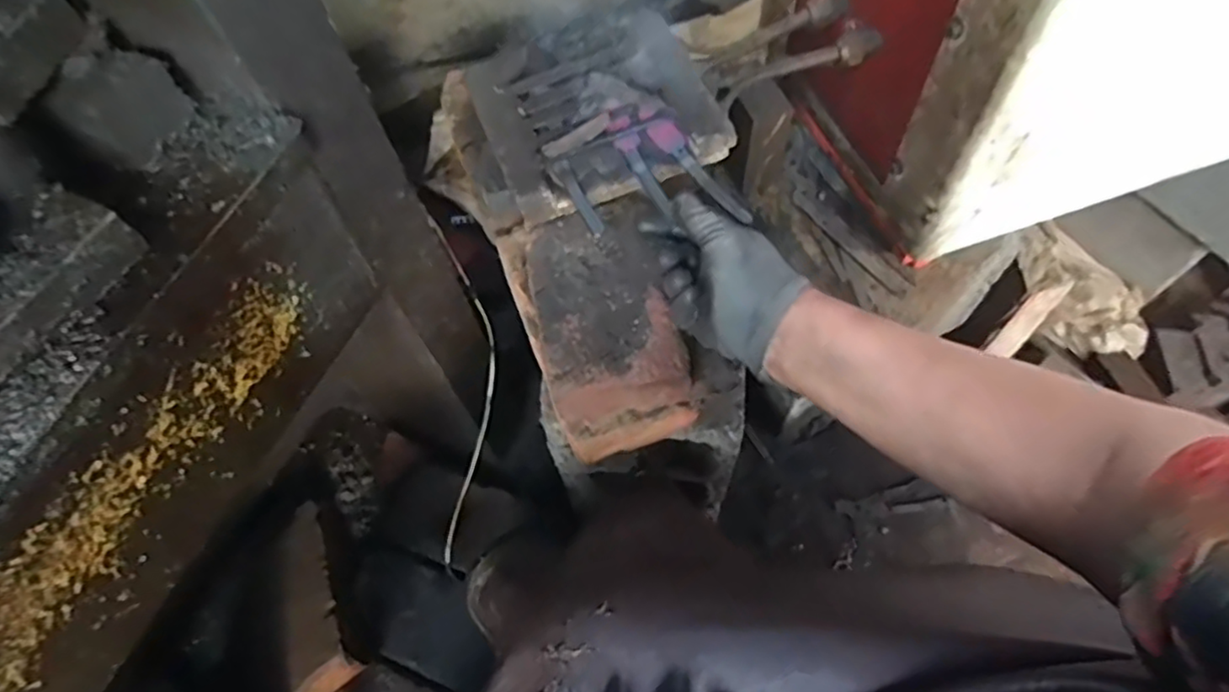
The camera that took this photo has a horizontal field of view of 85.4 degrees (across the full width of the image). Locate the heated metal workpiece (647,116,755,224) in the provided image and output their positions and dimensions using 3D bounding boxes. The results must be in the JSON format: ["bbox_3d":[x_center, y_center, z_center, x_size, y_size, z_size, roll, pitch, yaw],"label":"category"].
[{"bbox_3d":[0.067,-0.139,0.519,0.019,0.017,0.119,-31,65,-13],"label":"heated metal workpiece"}]

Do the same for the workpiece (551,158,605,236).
[{"bbox_3d":[-0.029,-0.115,0.508,0.014,0.010,0.075,-23,61,-9],"label":"workpiece"}]

